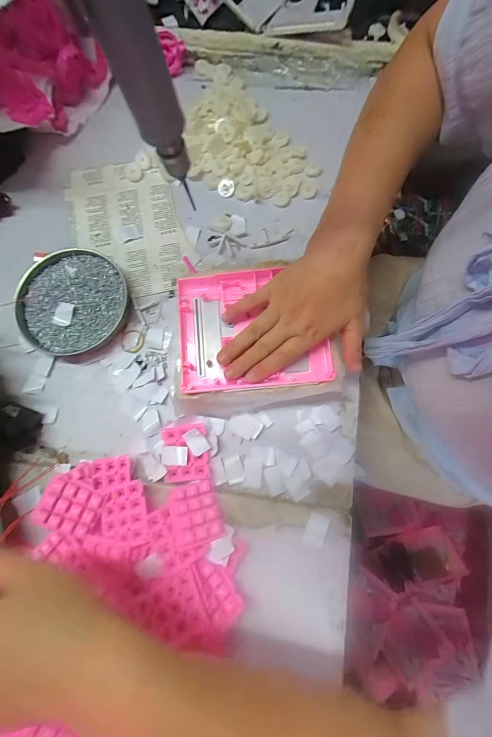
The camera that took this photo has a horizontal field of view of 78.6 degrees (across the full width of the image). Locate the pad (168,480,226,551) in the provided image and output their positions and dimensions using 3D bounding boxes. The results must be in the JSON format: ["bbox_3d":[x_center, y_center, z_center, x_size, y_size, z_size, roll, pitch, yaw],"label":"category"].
[{"bbox_3d":[-0.052,0.149,0.312,0.050,0.005,0.057,-7,64,-21],"label":"pad"}]

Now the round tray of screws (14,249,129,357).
[{"bbox_3d":[-0.216,-0.081,0.376,0.125,0.023,0.133,0,78,2],"label":"round tray of screws"}]

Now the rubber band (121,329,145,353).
[{"bbox_3d":[-0.142,-0.034,0.377,0.030,0.004,0.031,0,78,2],"label":"rubber band"}]

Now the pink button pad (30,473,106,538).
[{"bbox_3d":[-0.180,0.140,0.305,0.056,0.008,0.047,25,73,-10],"label":"pink button pad"}]

